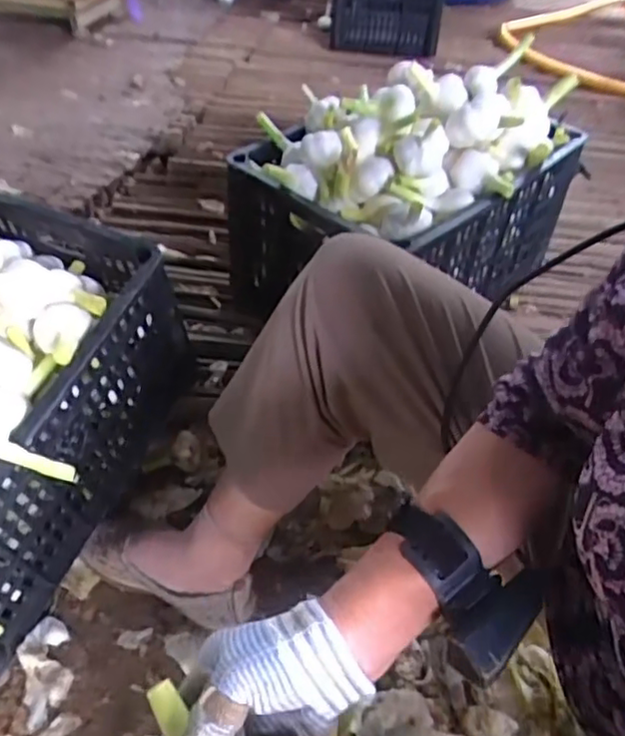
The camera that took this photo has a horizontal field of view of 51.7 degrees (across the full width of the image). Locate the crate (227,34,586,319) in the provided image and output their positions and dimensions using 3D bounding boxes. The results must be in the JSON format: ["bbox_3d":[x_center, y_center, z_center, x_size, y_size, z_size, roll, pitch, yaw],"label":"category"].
[{"bbox_3d":[0.134,-0.243,0.949,0.444,0.314,0.329,-32,56,-31],"label":"crate"}]

